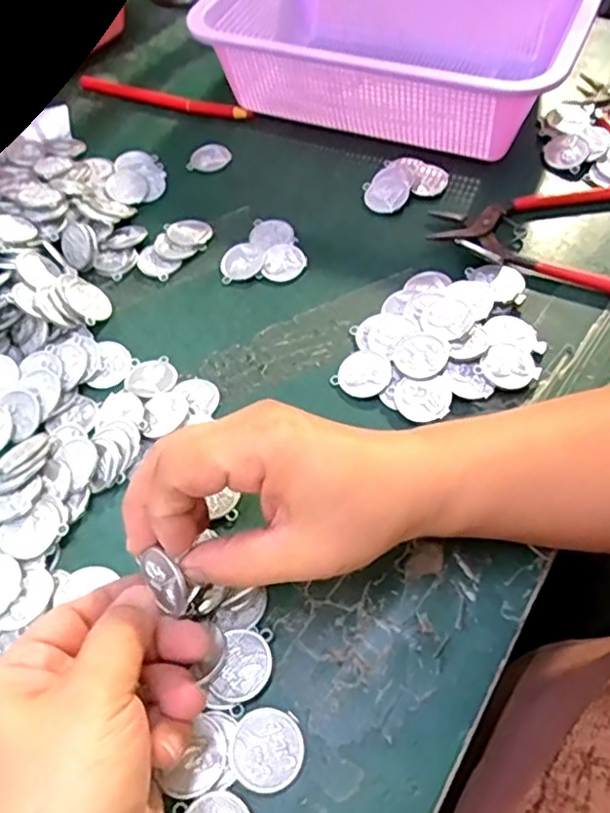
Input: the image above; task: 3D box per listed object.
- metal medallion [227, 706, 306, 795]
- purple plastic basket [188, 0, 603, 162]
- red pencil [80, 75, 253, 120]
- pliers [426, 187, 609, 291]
[{"bbox_3d":[-0.015,0.137,0.251,0.029,0.004,0.031,4,55,-6],"label":"metal medallion"},{"bbox_3d":[0.070,-0.274,0.473,0.262,0.078,0.187,20,60,16],"label":"purple plastic basket"},{"bbox_3d":[-0.116,-0.252,0.513,0.158,0.008,0.012,20,60,16],"label":"red pencil"},{"bbox_3d":[0.176,-0.120,0.404,0.166,0.010,0.108,23,61,17],"label":"pliers"}]

